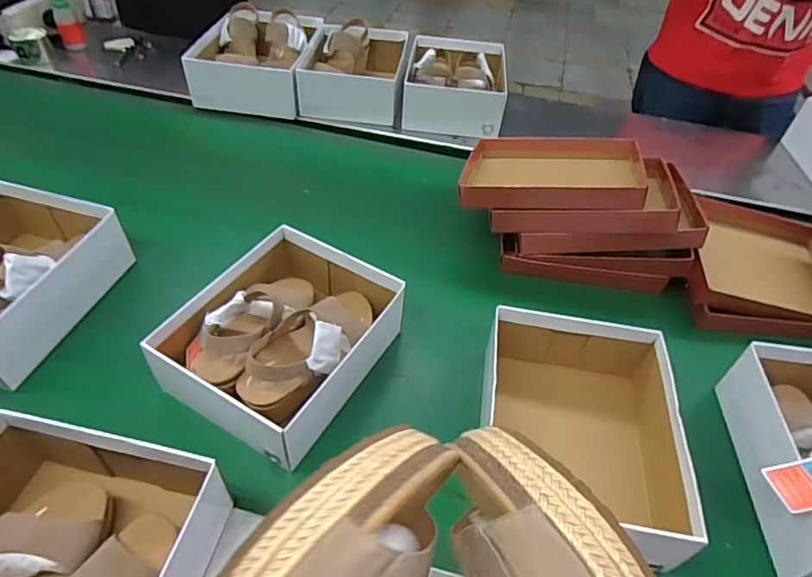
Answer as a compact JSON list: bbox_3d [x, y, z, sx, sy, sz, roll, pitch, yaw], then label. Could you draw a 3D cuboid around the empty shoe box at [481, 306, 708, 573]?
[{"bbox_3d":[0.207,0.179,0.640,0.228,0.131,0.270,9,47,4],"label":"empty shoe box"}]

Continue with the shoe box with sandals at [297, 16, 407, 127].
[{"bbox_3d":[-0.114,-0.510,1.213,0.225,0.116,0.273,6,47,0],"label":"shoe box with sandals"}]

